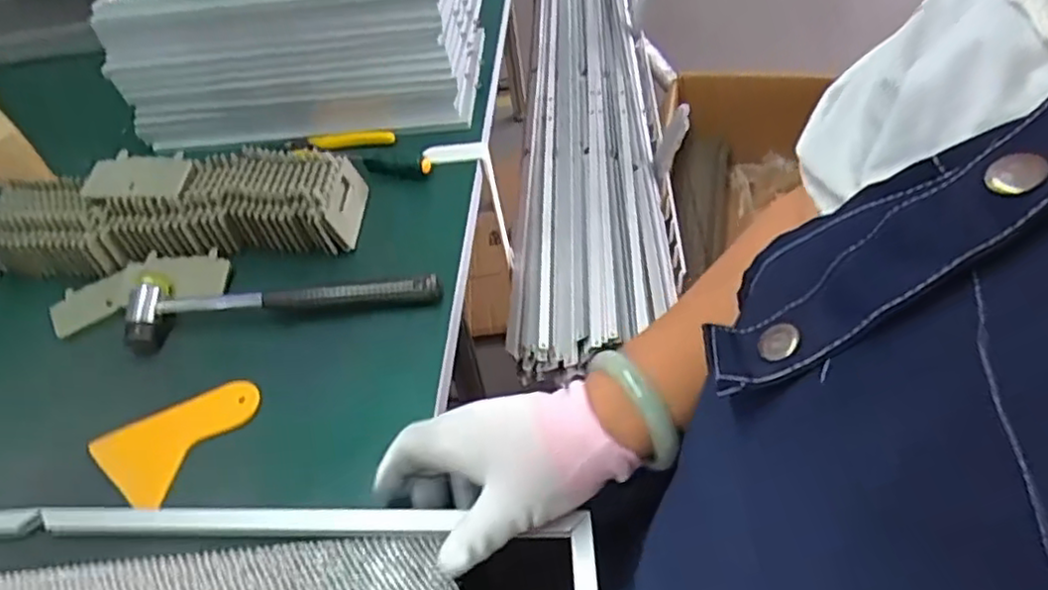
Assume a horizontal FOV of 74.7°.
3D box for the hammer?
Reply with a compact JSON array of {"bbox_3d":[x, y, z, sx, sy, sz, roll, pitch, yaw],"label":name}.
[{"bbox_3d":[-0.184,0.000,0.527,0.234,0.027,0.054,-8,45,2],"label":"hammer"}]

